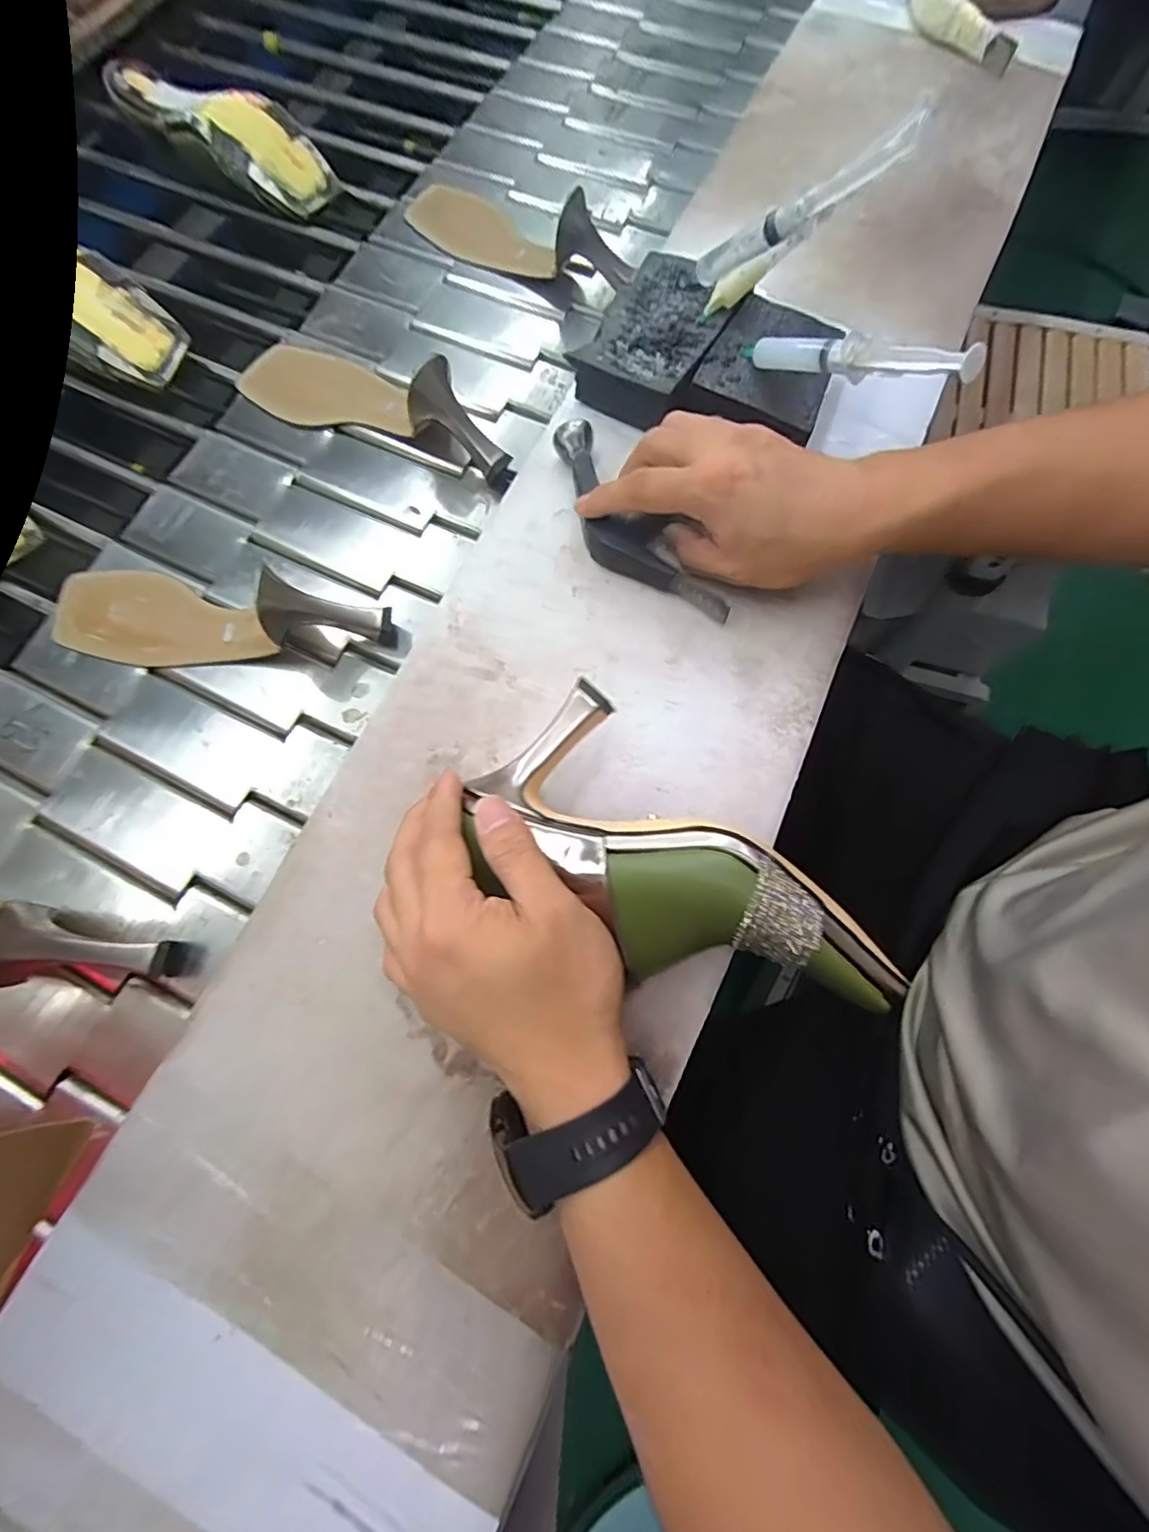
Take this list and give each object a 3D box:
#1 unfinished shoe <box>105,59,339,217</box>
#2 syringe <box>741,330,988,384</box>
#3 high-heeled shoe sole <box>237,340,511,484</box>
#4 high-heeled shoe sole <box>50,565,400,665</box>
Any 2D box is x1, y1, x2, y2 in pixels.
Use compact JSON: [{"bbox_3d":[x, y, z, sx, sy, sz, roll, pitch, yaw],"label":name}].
[{"bbox_3d":[-0.345,-0.620,0.576,0.223,0.071,0.093,35,76,12],"label":"unfinished shoe"},{"bbox_3d":[0.154,-0.238,0.340,0.012,0.022,0.168,-32,44,-8],"label":"syringe"},{"bbox_3d":[-0.166,-0.314,0.479,0.261,0.060,0.075,22,74,9],"label":"high-heeled shoe sole"},{"bbox_3d":[-0.268,-0.108,0.414,0.252,0.063,0.074,12,73,6],"label":"high-heeled shoe sole"}]

